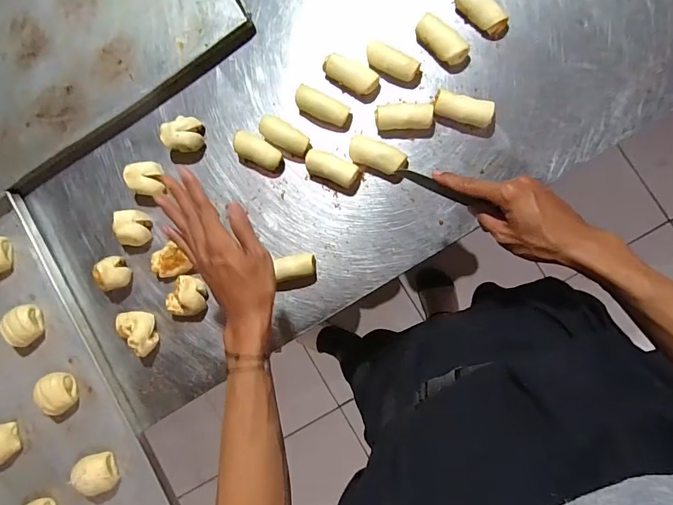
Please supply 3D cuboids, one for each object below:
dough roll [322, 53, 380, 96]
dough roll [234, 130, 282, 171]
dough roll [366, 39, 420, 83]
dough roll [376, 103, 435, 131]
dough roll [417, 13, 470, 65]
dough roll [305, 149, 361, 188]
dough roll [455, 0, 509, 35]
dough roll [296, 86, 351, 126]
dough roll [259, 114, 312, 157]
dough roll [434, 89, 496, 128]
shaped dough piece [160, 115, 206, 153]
[{"bbox_3d":[0.021,-0.261,0.625,0.084,0.031,0.034,28,93,9],"label":"dough roll"},{"bbox_3d":[-0.122,-0.155,0.642,0.082,0.033,0.040,29,93,9],"label":"dough roll"},{"bbox_3d":[0.080,-0.273,0.613,0.079,0.037,0.033,28,93,9],"label":"dough roll"},{"bbox_3d":[0.098,-0.193,0.606,0.081,0.039,0.036,-2,88,9],"label":"dough roll"},{"bbox_3d":[0.150,-0.302,0.602,0.036,0.027,0.082,-44,82,6],"label":"dough roll"},{"bbox_3d":[-0.007,-0.123,0.625,0.081,0.030,0.034,22,92,9],"label":"dough roll"},{"bbox_3d":[0.203,-0.345,0.596,0.088,0.034,0.030,44,95,8],"label":"dough roll"},{"bbox_3d":[-0.021,-0.215,0.629,0.081,0.034,0.033,26,93,9],"label":"dough roll"},{"bbox_3d":[-0.077,-0.176,0.639,0.085,0.032,0.035,32,94,9],"label":"dough roll"},{"bbox_3d":[0.178,-0.199,0.591,0.080,0.035,0.032,17,91,9],"label":"dough roll"},{"bbox_3d":[-0.238,-0.188,0.656,0.049,0.050,0.055,4,89,9],"label":"shaped dough piece"}]

